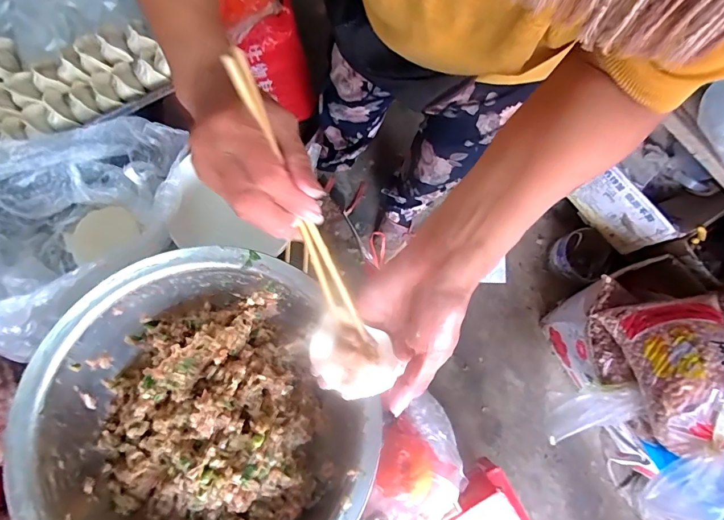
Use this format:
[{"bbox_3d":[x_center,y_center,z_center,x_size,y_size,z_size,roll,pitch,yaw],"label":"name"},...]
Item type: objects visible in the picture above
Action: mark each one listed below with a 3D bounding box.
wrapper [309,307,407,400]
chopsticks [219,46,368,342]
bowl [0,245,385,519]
[{"bbox_3d":[-0.008,0.080,0.332,0.072,0.029,0.053,33,79,6],"label":"wrapper"},{"bbox_3d":[-0.042,-0.033,0.292,0.016,0.016,0.218,-24,113,-6],"label":"chopsticks"},{"bbox_3d":[-0.156,0.161,0.411,0.286,0.093,0.312,0,77,-1],"label":"bowl"}]

